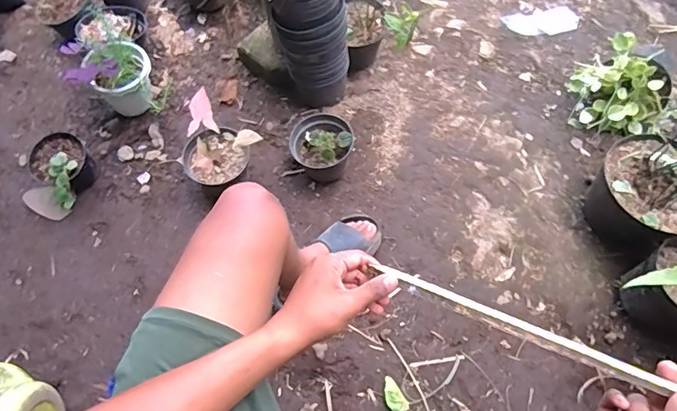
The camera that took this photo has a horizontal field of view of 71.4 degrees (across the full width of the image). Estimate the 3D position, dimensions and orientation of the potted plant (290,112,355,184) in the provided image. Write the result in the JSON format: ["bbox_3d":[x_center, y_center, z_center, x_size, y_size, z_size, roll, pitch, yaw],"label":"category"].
[{"bbox_3d":[-0.039,-0.139,1.120,0.148,0.106,0.134,-2,66,3],"label":"potted plant"}]

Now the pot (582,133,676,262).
[{"bbox_3d":[0.641,-0.015,0.986,0.209,0.150,0.199,-1,66,3],"label":"pot"}]

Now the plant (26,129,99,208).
[{"bbox_3d":[-0.632,-0.077,1.115,0.160,0.107,0.127,37,73,18],"label":"plant"}]

